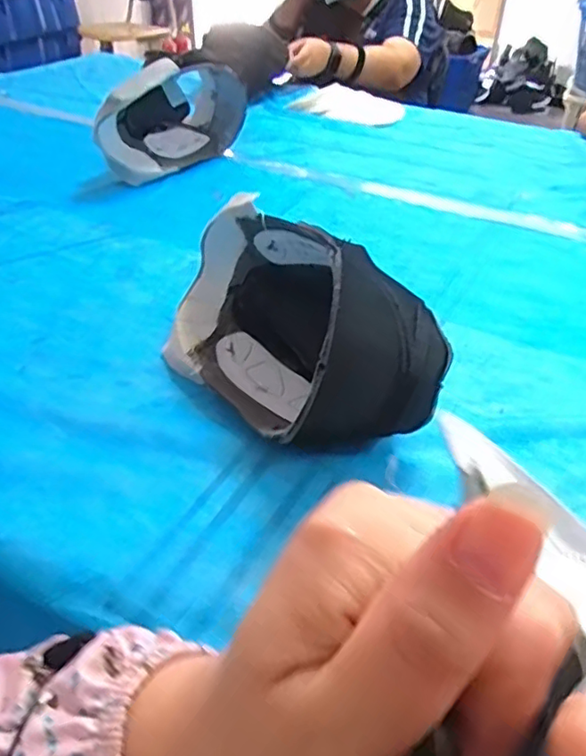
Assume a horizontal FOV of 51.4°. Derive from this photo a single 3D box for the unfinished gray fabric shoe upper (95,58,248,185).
[{"bbox_3d":[-0.178,-0.400,0.929,0.102,0.156,0.258,17,40,18],"label":"unfinished gray fabric shoe upper"}]

